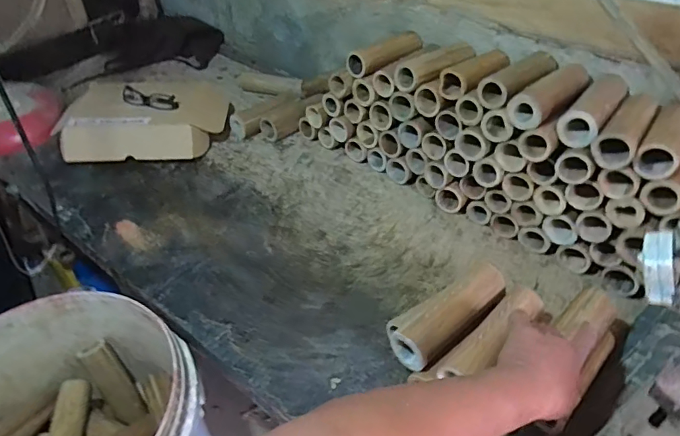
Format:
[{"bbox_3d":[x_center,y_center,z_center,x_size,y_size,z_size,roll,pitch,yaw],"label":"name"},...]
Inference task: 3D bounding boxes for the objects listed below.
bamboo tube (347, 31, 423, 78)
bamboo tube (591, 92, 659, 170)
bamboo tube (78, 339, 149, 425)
[{"bbox_3d":[0.093,-0.329,0.954,0.048,0.046,0.192,32,50,31],"label":"bamboo tube"},{"bbox_3d":[0.440,-0.138,0.723,0.053,0.052,0.172,29,48,28],"label":"bamboo tube"},{"bbox_3d":[-0.406,0.299,0.854,0.055,0.164,0.054,-33,10,-33],"label":"bamboo tube"}]

